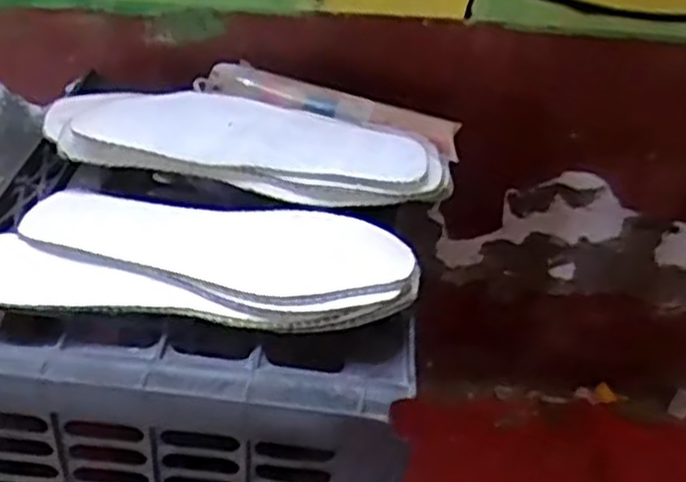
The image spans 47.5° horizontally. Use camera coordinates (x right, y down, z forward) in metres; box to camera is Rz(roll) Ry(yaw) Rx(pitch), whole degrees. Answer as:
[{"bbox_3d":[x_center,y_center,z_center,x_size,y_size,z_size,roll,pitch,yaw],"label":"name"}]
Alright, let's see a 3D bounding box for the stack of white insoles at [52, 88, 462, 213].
[{"bbox_3d":[-0.064,-0.067,0.523,0.273,0.029,0.088,7,37,1],"label":"stack of white insoles"}]

